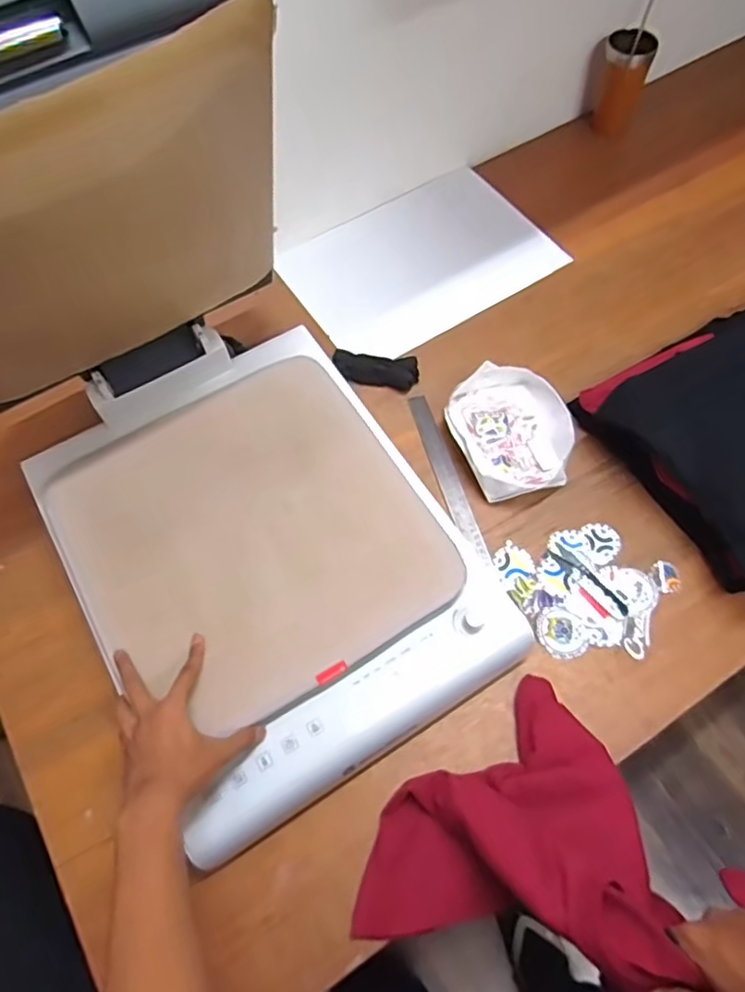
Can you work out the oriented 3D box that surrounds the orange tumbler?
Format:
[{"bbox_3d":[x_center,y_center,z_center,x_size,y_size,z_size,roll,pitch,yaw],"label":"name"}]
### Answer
[{"bbox_3d":[0.443,-0.734,1.120,0.081,0.144,0.078,-1,64,1],"label":"orange tumbler"}]

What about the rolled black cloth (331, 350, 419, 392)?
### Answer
[{"bbox_3d":[0.005,-0.188,0.937,0.127,0.031,0.051,12,65,8],"label":"rolled black cloth"}]

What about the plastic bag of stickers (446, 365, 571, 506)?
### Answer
[{"bbox_3d":[0.190,-0.091,0.874,0.161,0.043,0.205,-25,66,-10],"label":"plastic bag of stickers"}]

